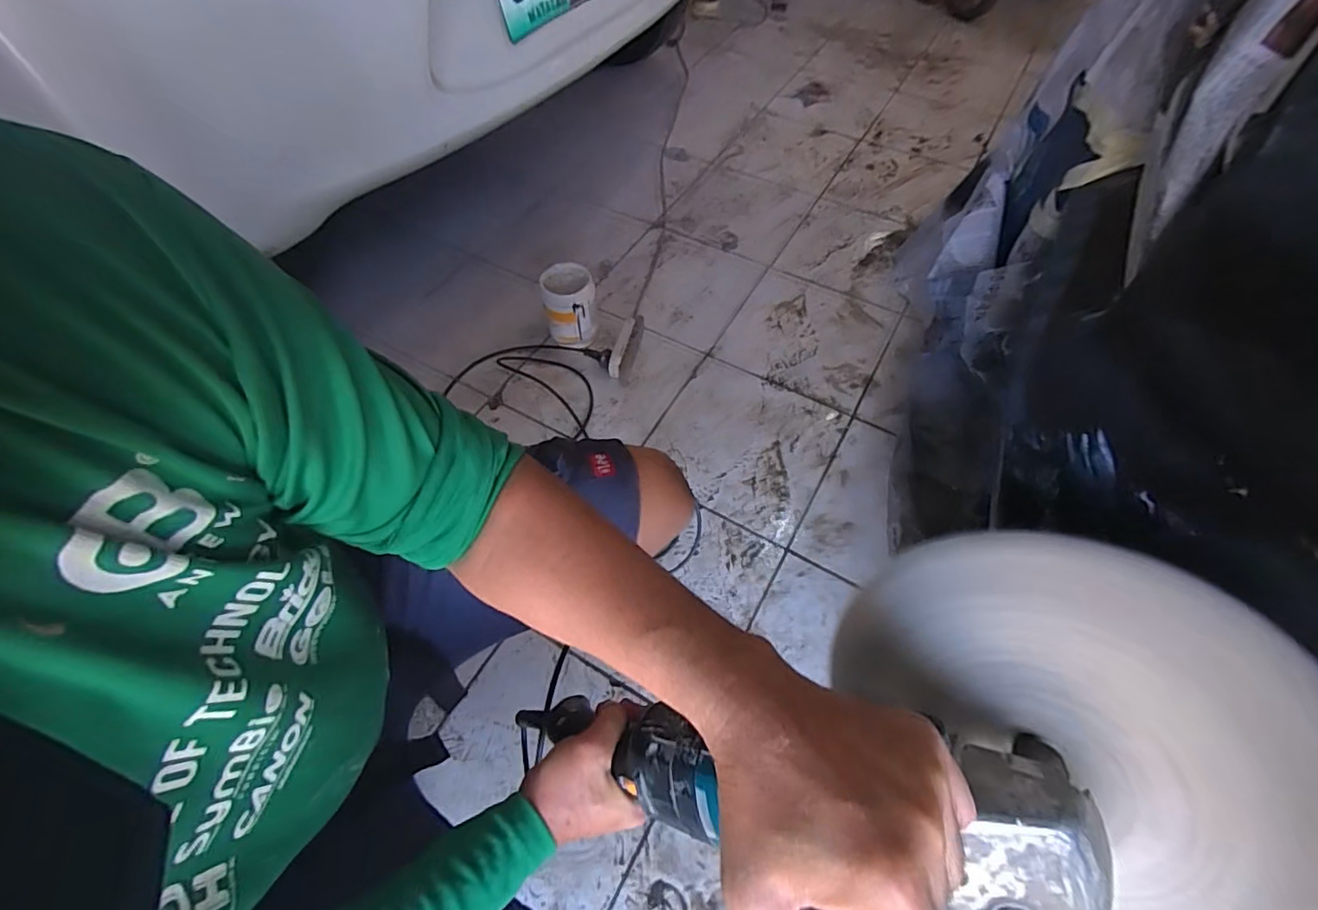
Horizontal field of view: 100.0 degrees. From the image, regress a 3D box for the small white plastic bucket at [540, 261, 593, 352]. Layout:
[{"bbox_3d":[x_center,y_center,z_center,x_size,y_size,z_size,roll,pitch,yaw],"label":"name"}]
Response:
[{"bbox_3d":[-0.171,-0.286,1.060,0.095,0.128,0.096,0,58,1],"label":"small white plastic bucket"}]

